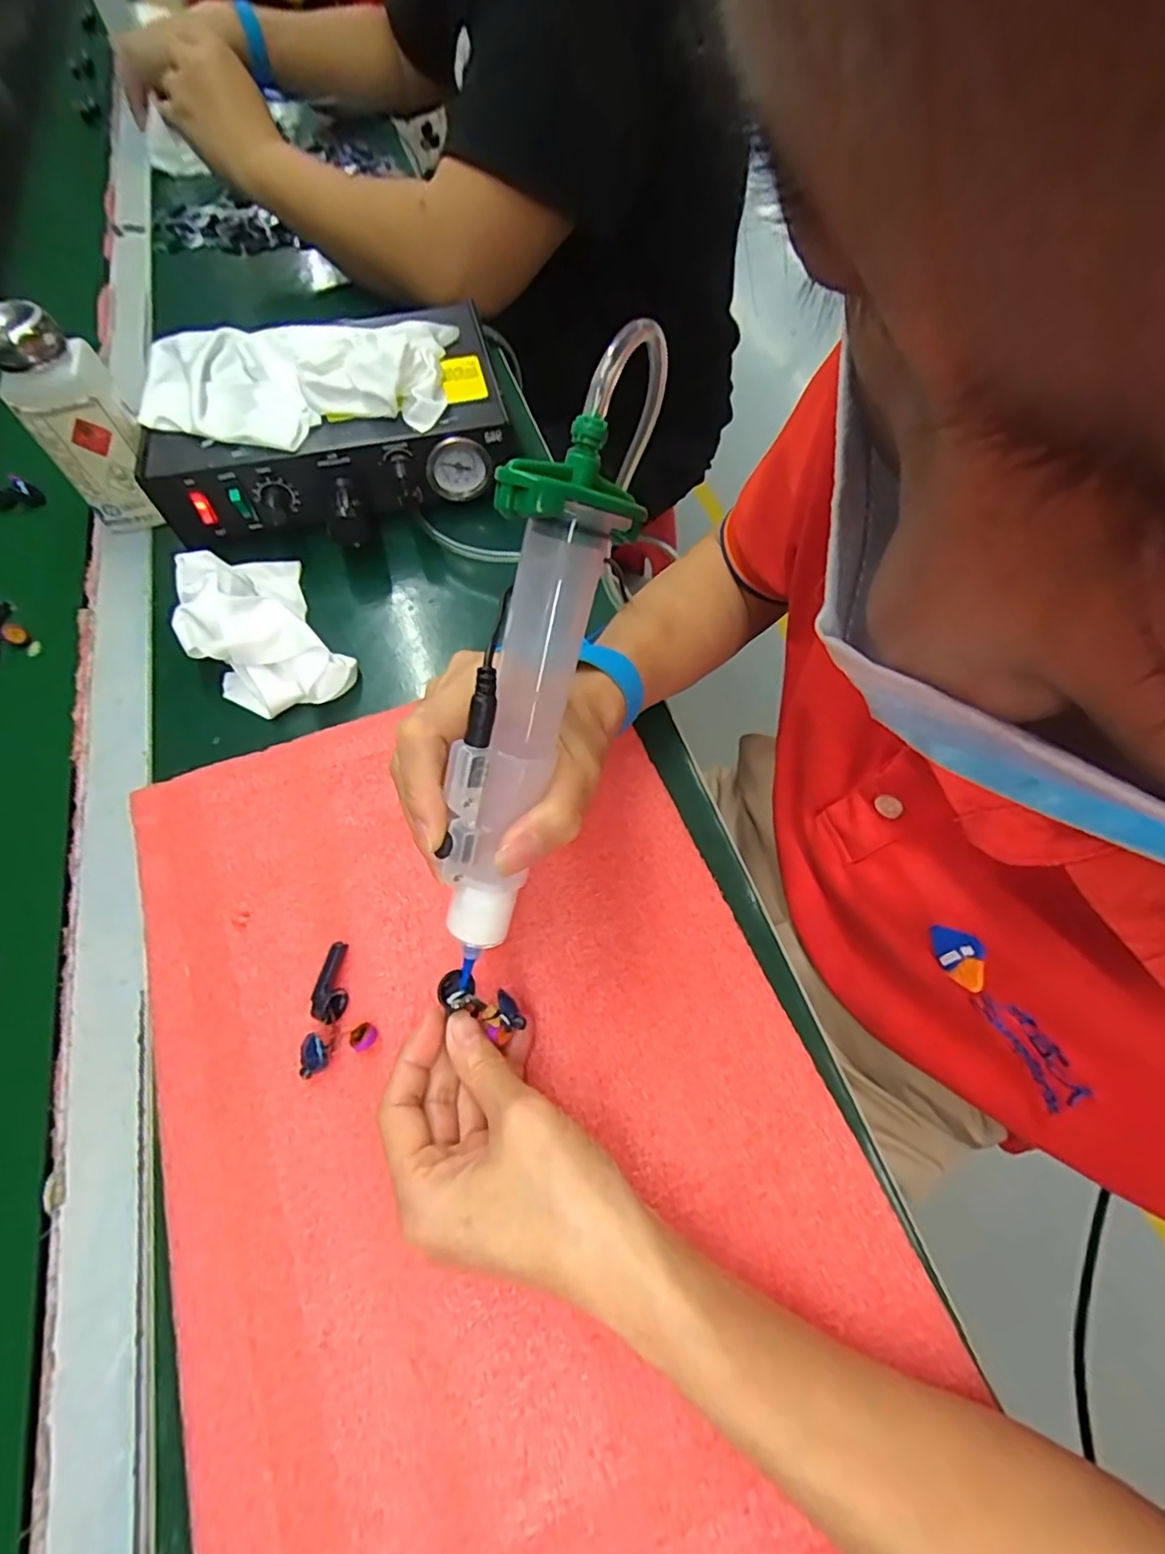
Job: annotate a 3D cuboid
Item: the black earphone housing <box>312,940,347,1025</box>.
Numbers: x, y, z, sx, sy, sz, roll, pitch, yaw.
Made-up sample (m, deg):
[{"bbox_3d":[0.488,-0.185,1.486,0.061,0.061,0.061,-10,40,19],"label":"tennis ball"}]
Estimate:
[{"bbox_3d":[-0.114,0.094,0.284,0.013,0.010,0.034,-4,62,-1],"label":"black earphone housing"}]

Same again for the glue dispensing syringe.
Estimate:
[{"bbox_3d":[-0.019,-0.026,0.202,0.028,0.209,0.036,22,20,13],"label":"glue dispensing syringe"}]

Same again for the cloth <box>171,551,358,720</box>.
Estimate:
[{"bbox_3d":[-0.198,-0.093,0.379,0.080,0.042,0.133,-34,66,-16],"label":"cloth"}]

